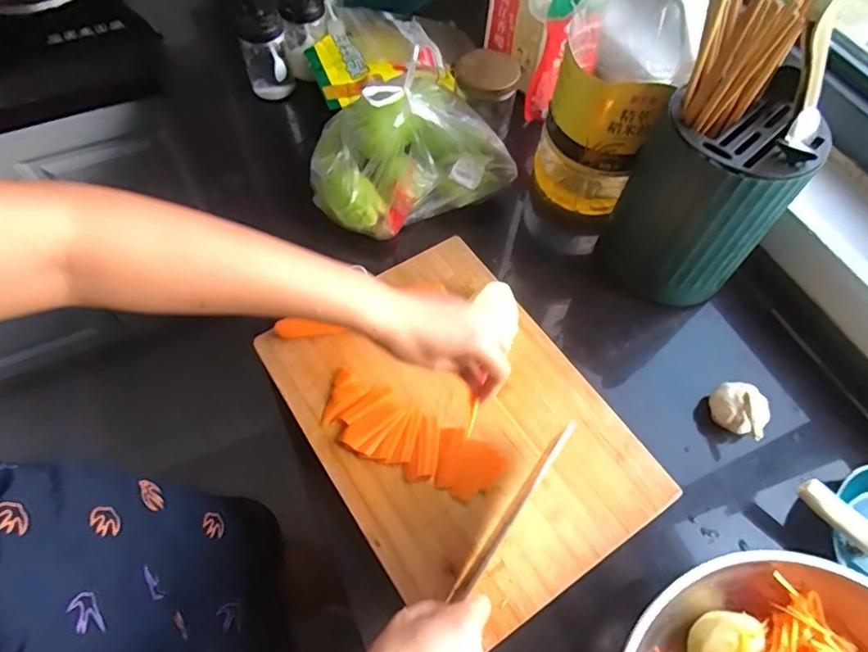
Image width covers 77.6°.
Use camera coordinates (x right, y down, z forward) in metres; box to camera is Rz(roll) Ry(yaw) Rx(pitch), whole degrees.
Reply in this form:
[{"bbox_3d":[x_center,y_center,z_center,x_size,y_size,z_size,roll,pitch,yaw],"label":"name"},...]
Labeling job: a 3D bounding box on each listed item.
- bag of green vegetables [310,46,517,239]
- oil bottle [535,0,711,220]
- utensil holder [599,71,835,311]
[{"bbox_3d":[-0.024,-0.224,0.643,0.249,0.139,0.169,-8,61,-7],"label":"bag of green vegetables"},{"bbox_3d":[0.202,-0.279,0.609,0.124,0.306,0.145,10,60,4],"label":"oil bottle"},{"bbox_3d":[0.286,-0.136,0.573,0.135,0.185,0.141,-39,69,-22],"label":"utensil holder"}]

